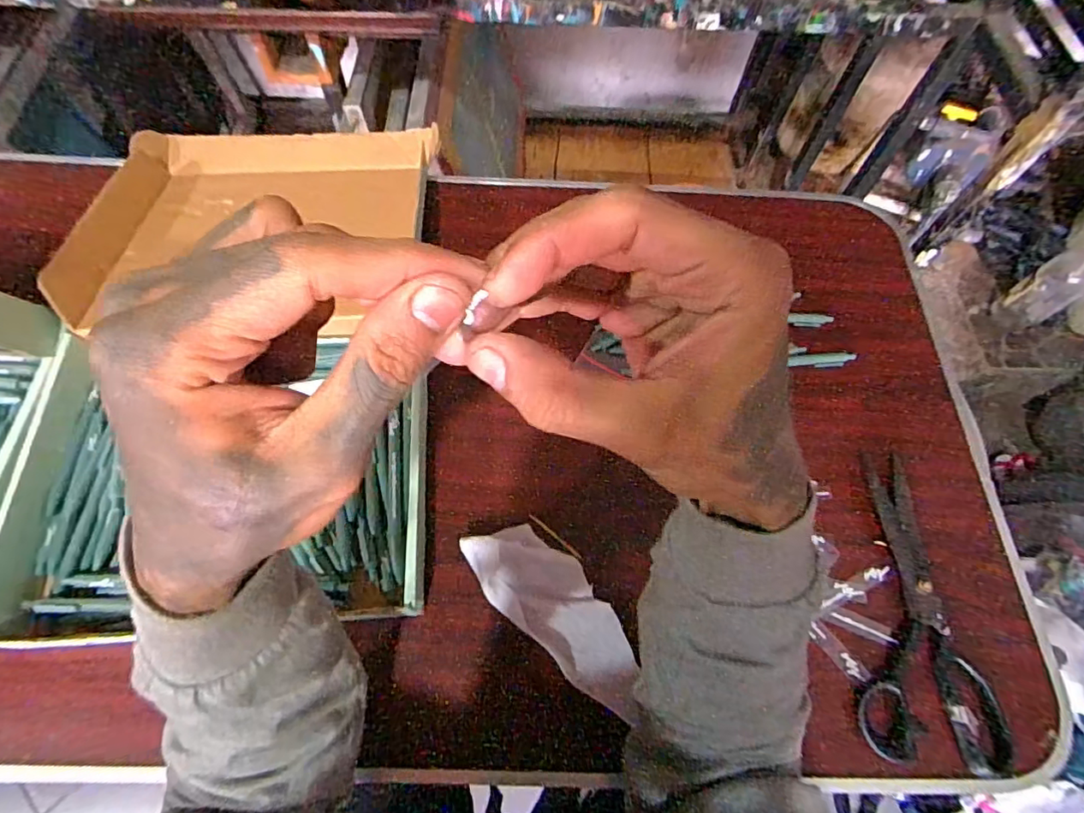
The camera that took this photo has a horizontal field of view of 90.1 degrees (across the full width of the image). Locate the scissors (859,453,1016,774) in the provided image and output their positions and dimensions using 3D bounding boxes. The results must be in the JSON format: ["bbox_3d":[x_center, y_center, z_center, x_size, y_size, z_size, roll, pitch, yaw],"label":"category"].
[{"bbox_3d":[0.318,0.163,0.458,0.102,0.017,0.243,9,64,1],"label":"scissors"}]

